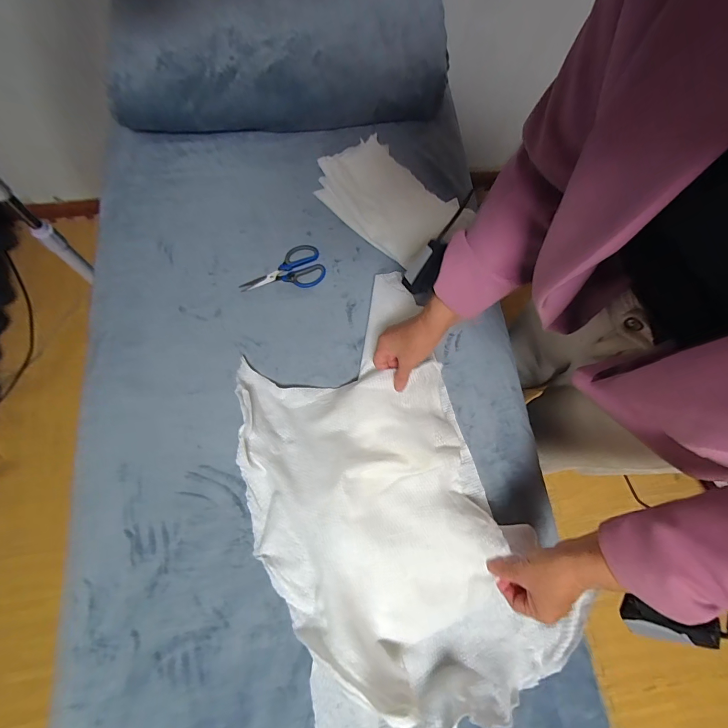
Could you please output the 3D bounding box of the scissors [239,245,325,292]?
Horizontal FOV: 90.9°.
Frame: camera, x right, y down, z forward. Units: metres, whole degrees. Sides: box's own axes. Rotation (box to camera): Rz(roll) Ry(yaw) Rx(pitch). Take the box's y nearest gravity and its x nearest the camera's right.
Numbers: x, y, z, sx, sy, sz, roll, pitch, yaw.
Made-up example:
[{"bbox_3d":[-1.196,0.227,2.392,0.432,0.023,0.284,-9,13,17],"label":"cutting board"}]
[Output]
[{"bbox_3d":[-0.144,-0.161,0.626,0.143,0.007,0.075,-16,76,-6],"label":"scissors"}]

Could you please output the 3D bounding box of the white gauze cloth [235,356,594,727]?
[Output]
[{"bbox_3d":[0.021,0.212,0.485,0.330,0.076,0.503,-22,77,-7],"label":"white gauze cloth"}]

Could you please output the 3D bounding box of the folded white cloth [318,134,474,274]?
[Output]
[{"bbox_3d":[0.038,-0.298,0.643,0.156,0.033,0.242,-40,79,-11],"label":"folded white cloth"}]

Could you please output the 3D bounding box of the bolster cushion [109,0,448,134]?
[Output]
[{"bbox_3d":[-0.150,-0.638,0.665,0.586,0.206,0.350,-8,75,-4],"label":"bolster cushion"}]

